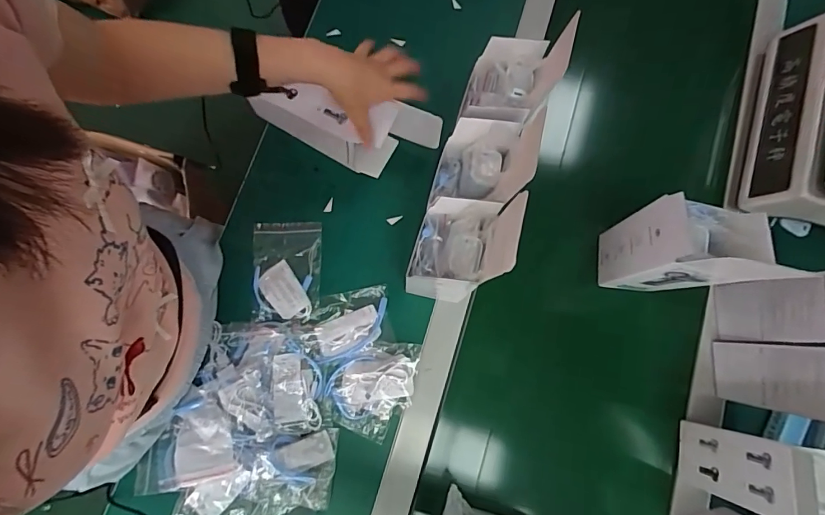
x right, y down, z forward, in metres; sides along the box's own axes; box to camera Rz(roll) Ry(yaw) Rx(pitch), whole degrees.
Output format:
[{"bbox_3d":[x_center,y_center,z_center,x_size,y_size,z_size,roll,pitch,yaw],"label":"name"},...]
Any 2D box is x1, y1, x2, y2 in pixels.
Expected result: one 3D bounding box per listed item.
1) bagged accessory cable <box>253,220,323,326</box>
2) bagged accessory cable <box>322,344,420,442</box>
[{"bbox_3d":[-0.166,0.018,0.563,0.086,0.008,0.131,0,78,-2],"label":"bagged accessory cable"},{"bbox_3d":[-0.053,0.160,0.529,0.104,0.018,0.118,11,78,1],"label":"bagged accessory cable"}]

